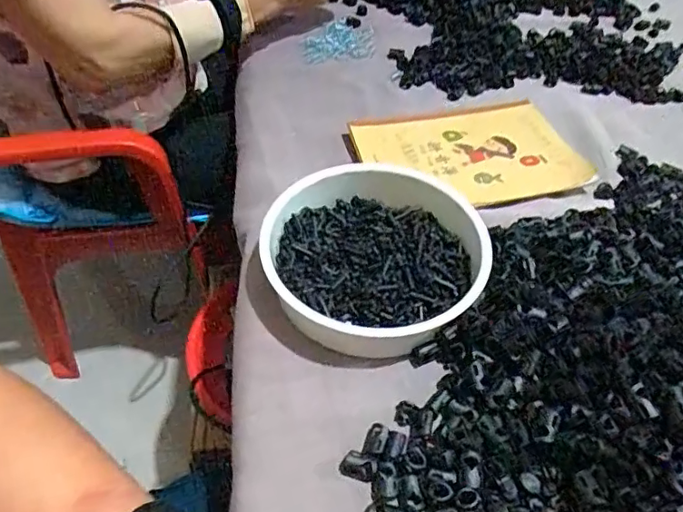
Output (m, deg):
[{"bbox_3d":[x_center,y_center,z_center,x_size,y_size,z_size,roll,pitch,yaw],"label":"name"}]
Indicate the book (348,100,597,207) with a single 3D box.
[{"bbox_3d":[0.122,-0.102,0.531,0.199,0.010,0.143,-14,51,-13],"label":"book"}]

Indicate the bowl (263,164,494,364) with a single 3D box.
[{"bbox_3d":[0.025,0.001,0.409,0.155,0.048,0.155,1,49,-1],"label":"bowl"}]

